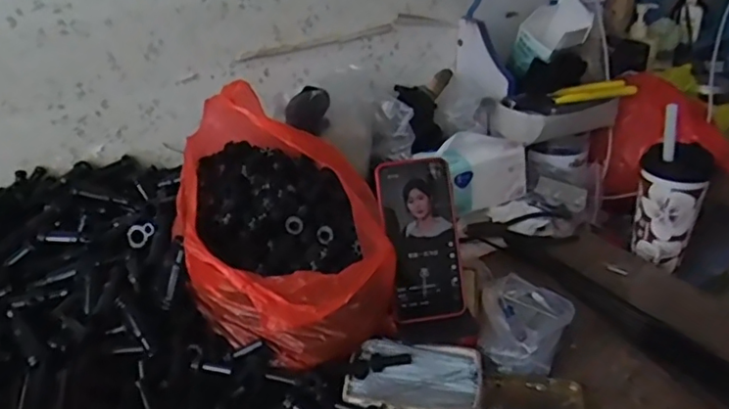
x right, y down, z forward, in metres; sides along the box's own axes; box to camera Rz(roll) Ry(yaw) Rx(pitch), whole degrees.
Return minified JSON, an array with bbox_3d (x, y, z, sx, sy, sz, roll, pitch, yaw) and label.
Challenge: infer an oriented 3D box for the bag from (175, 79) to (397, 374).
[{"bbox_3d":[-0.089,0.024,0.642,0.191,0.200,0.284,-10,30,-14],"label":"bag"}]

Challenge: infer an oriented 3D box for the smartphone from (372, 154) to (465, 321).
[{"bbox_3d":[0.060,0.035,0.614,0.074,0.162,0.010,-8,-2,-11],"label":"smartphone"}]

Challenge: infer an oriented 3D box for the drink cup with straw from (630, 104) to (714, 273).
[{"bbox_3d":[0.407,-0.024,0.793,0.078,0.206,0.076,16,34,29],"label":"drink cup with straw"}]

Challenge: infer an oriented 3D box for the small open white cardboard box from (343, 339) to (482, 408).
[{"bbox_3d":[0.048,0.169,0.580,0.123,0.025,0.084,3,30,9],"label":"small open white cardboard box"}]

